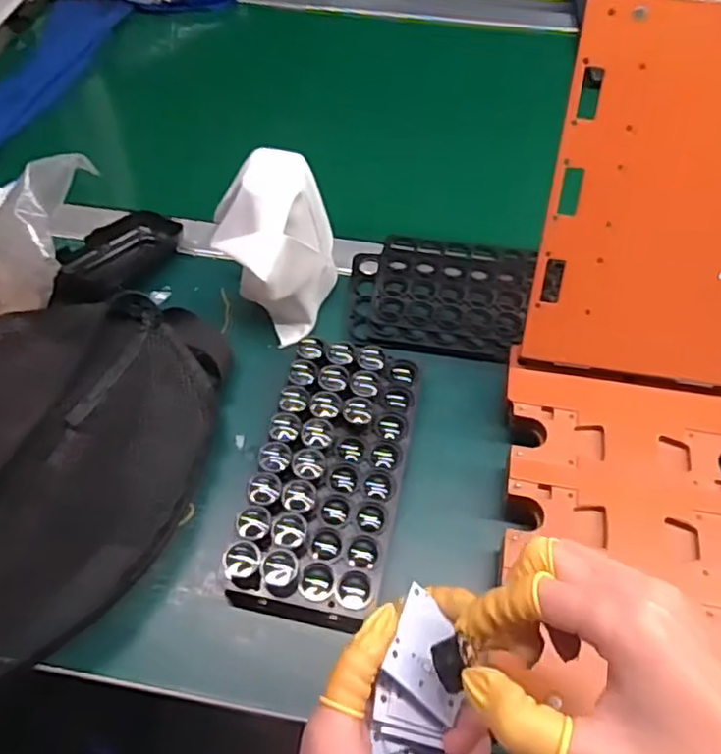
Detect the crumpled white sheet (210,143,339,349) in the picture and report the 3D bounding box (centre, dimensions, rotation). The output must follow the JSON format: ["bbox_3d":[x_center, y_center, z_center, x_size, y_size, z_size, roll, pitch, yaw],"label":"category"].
[{"bbox_3d":[-0.062,-0.095,0.500,0.083,0.117,0.087,-7,57,-5],"label":"crumpled white sheet"}]

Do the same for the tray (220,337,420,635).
[{"bbox_3d":[-0.019,0.062,0.442,0.094,0.027,0.190,11,57,8],"label":"tray"}]

